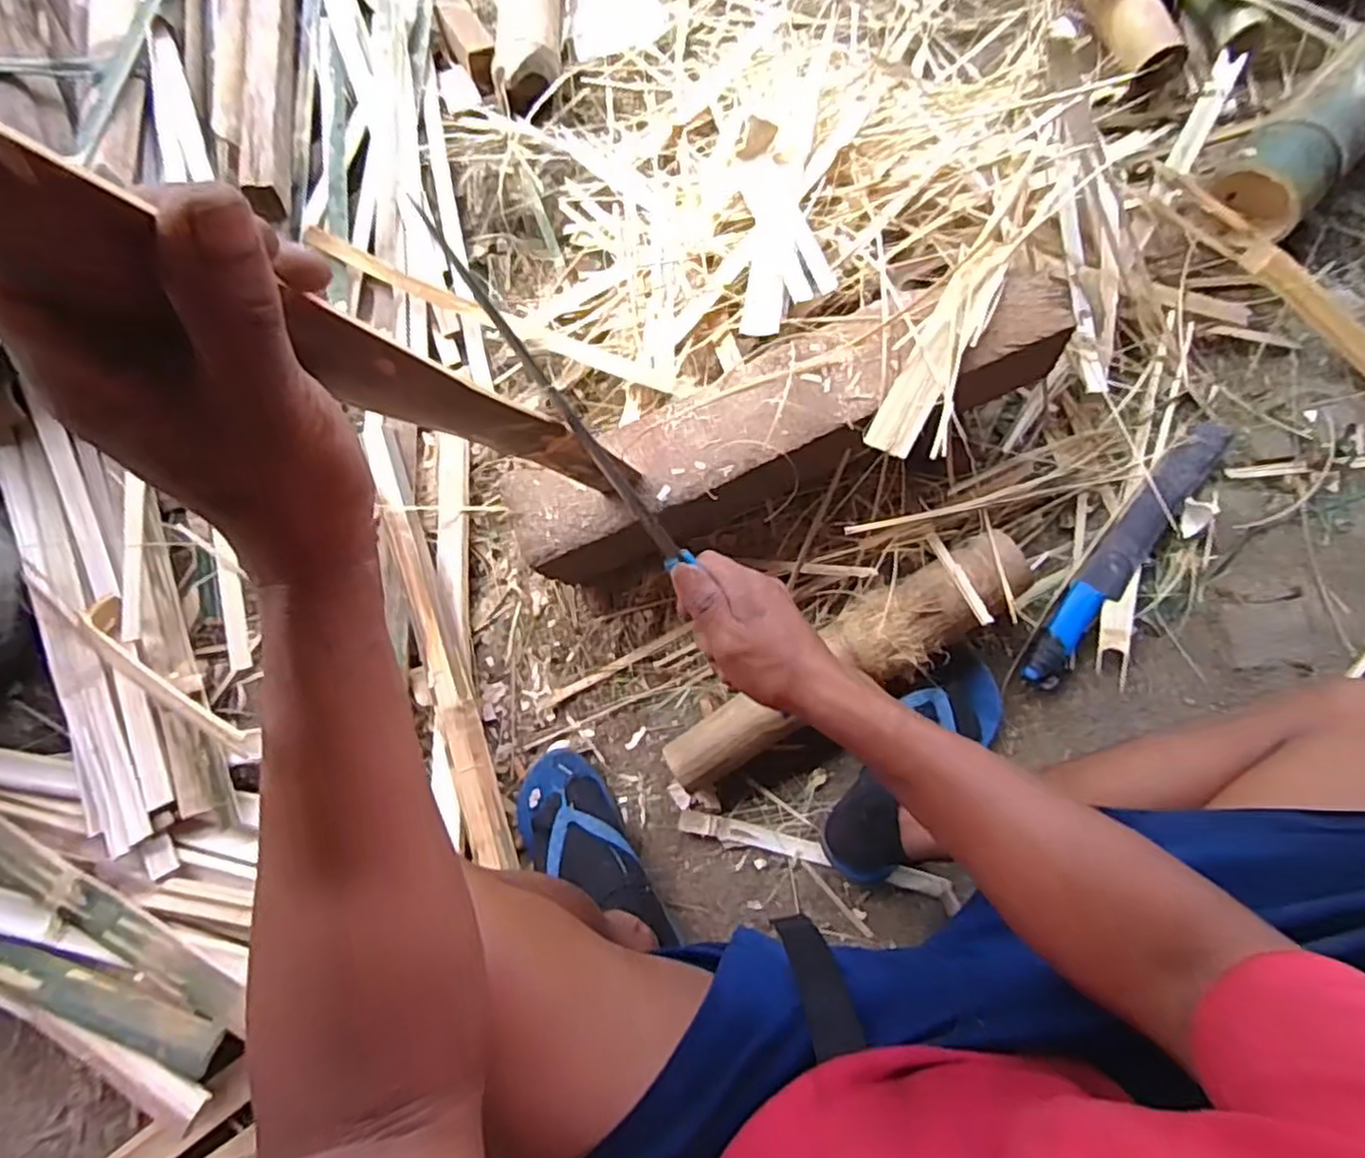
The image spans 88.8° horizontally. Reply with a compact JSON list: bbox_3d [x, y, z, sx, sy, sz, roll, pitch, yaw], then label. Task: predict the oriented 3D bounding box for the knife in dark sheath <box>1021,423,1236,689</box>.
[{"bbox_3d":[0.500,-0.042,0.780,0.054,0.038,0.379,41,81,9],"label":"knife in dark sheath"}]

